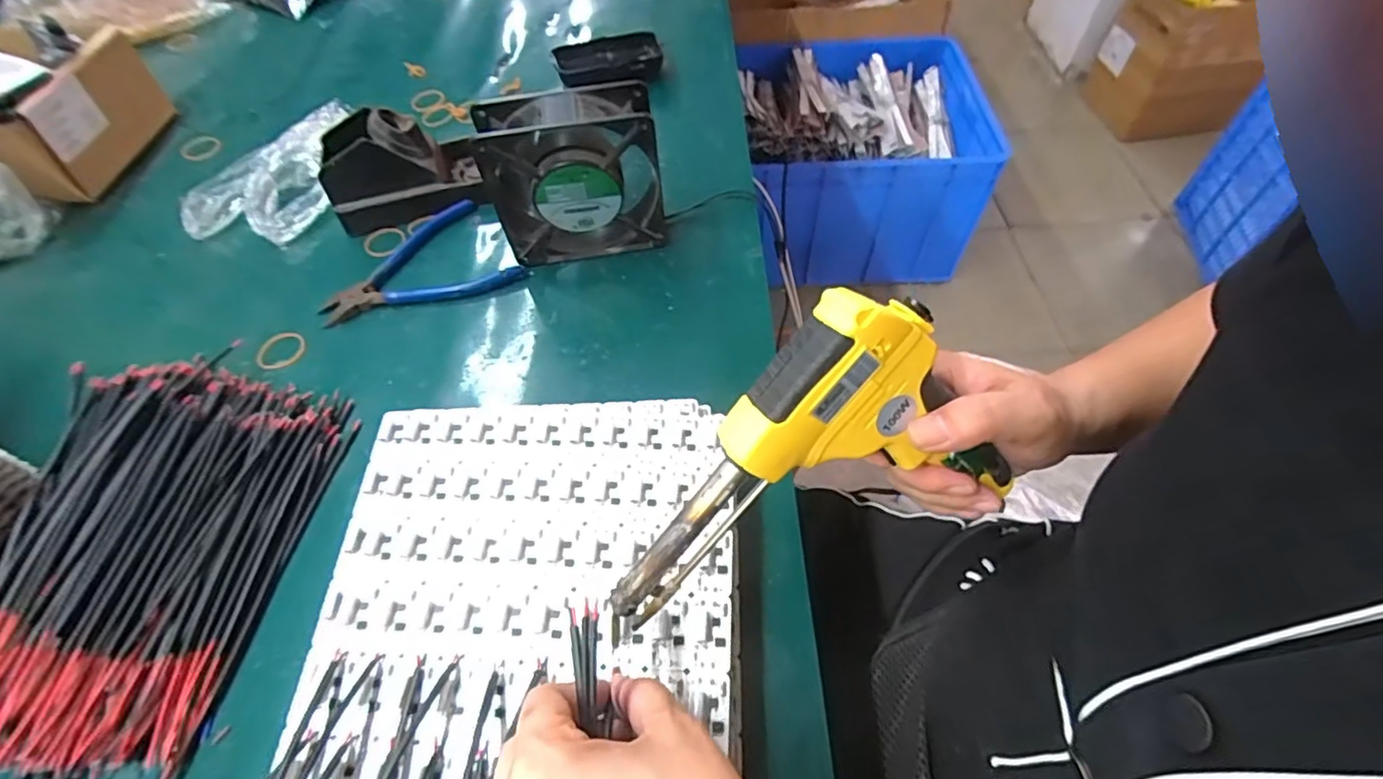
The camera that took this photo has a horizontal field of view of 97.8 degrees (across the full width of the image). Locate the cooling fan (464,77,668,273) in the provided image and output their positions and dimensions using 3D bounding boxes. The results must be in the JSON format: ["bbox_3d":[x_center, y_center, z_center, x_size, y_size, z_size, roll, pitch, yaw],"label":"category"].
[{"bbox_3d":[-0.083,-0.147,0.438,0.119,0.122,0.036,-10,55,-2],"label":"cooling fan"}]

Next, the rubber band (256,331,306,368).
[{"bbox_3d":[-0.302,-0.030,0.444,0.031,0.005,0.038,-11,56,-4],"label":"rubber band"}]

